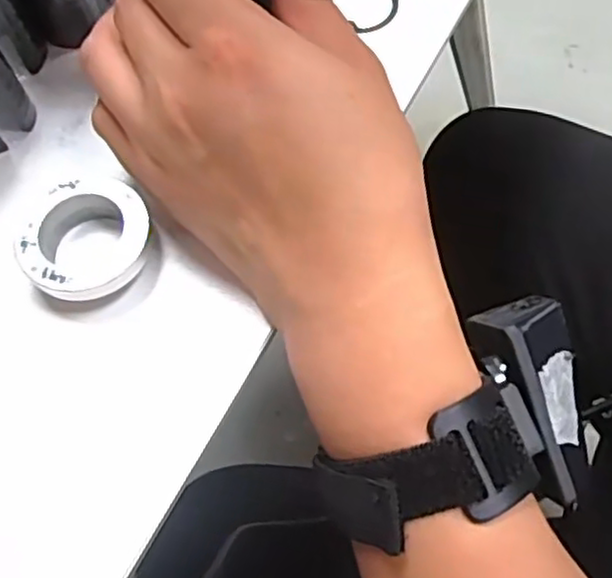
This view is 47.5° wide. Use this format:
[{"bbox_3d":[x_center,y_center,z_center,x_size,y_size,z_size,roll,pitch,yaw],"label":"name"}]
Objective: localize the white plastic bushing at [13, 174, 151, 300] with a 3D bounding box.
[{"bbox_3d":[-0.082,-0.017,0.263,0.048,0.019,0.048,-1,64,3],"label":"white plastic bushing"}]

